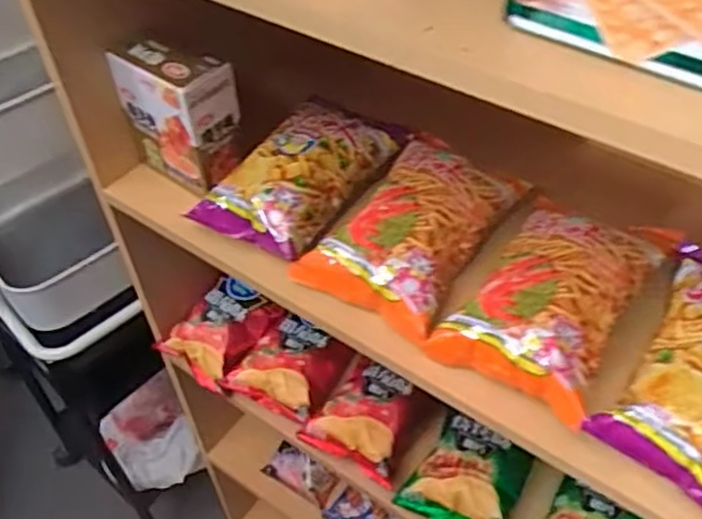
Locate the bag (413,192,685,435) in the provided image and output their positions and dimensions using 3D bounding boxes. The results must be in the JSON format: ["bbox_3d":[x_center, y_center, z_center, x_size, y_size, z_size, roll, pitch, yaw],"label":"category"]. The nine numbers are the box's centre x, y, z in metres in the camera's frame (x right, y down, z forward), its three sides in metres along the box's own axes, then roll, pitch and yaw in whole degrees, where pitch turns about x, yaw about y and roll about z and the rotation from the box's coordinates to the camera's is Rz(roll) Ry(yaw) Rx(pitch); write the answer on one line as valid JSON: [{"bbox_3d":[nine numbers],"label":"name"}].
[{"bbox_3d":[0.186,0.022,0.623,0.136,0.059,0.211,30,55,28],"label":"bag"}]

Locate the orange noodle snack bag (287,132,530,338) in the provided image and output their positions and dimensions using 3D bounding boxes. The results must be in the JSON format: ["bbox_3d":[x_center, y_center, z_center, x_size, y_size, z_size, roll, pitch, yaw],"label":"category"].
[{"bbox_3d":[0.061,-0.037,0.688,0.139,0.063,0.198,26,53,25],"label":"orange noodle snack bag"}]

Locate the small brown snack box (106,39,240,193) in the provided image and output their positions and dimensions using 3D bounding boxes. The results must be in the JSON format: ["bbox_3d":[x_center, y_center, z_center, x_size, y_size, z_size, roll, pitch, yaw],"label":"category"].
[{"bbox_3d":[-0.187,-0.160,0.762,0.124,0.135,0.063,26,53,25],"label":"small brown snack box"}]

